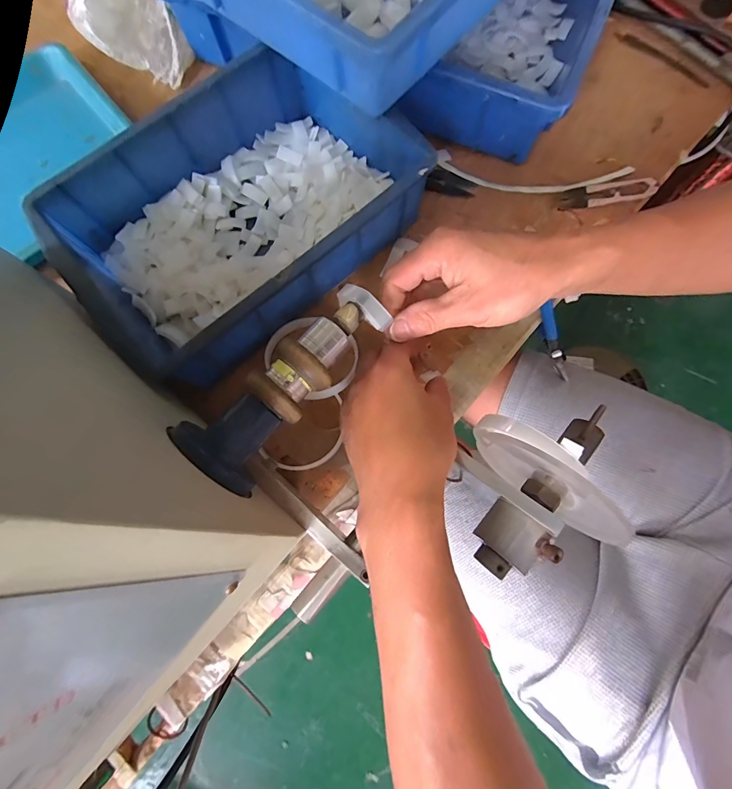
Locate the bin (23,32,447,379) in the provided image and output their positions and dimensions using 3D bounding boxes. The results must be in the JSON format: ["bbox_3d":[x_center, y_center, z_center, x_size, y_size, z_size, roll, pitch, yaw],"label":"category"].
[{"bbox_3d":[-0.112,-0.166,0.337,0.276,0.080,0.199,-41,78,-7],"label":"bin"}]

